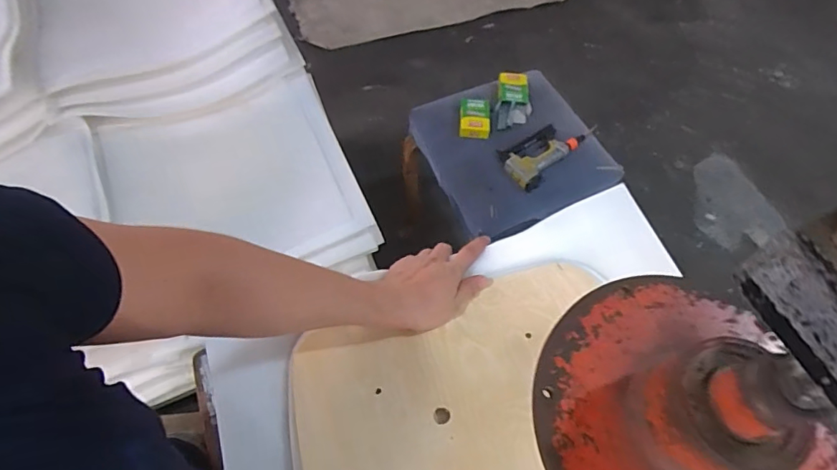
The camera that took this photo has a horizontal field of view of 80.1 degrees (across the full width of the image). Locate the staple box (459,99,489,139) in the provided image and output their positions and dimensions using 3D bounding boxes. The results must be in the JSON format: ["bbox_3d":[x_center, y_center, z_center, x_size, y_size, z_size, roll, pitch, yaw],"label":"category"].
[{"bbox_3d":[0.153,-0.318,1.355,0.083,0.043,0.111,3,60,0],"label":"staple box"}]

